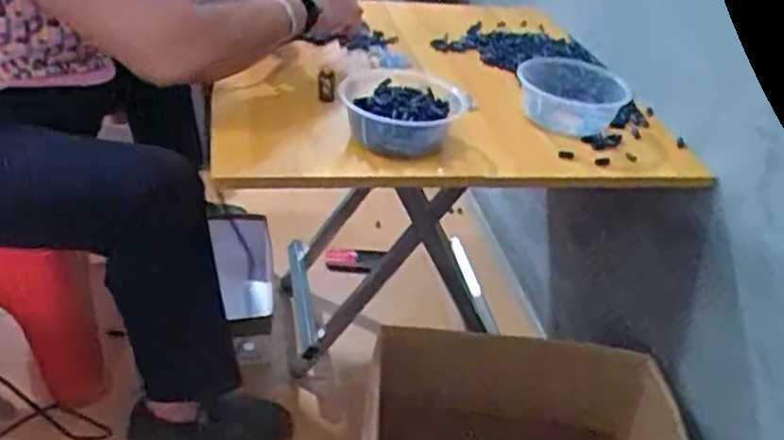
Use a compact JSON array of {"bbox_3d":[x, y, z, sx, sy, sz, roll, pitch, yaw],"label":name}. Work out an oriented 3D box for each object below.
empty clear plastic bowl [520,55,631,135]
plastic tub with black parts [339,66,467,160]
[{"bbox_3d":[0.244,-0.175,0.969,0.142,0.051,0.169,11,35,7],"label":"empty clear plastic bowl"},{"bbox_3d":[0.013,-0.134,0.867,0.150,0.063,0.116,7,35,0],"label":"plastic tub with black parts"}]

